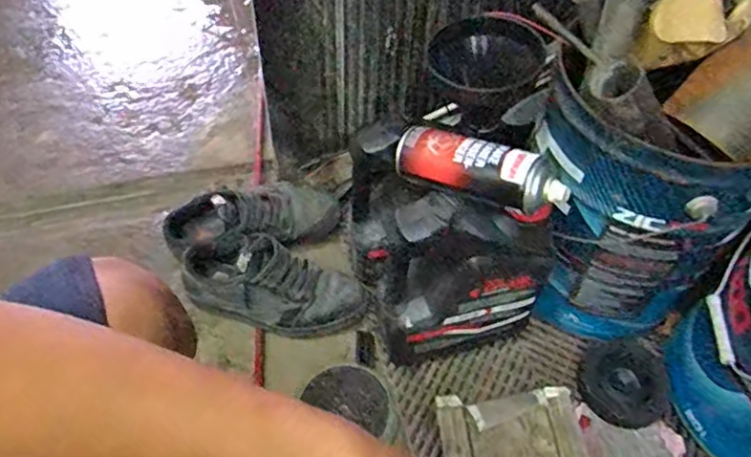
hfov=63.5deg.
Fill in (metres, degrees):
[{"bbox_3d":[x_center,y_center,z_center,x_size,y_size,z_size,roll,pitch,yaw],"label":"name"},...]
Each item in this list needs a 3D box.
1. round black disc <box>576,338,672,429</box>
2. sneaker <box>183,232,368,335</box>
[{"bbox_3d":[0.341,0.209,0.832,0.114,0.016,0.121,22,61,31],"label":"round black disc"},{"bbox_3d":[-0.146,0.085,0.879,0.272,0.098,0.100,13,54,7],"label":"sneaker"}]

